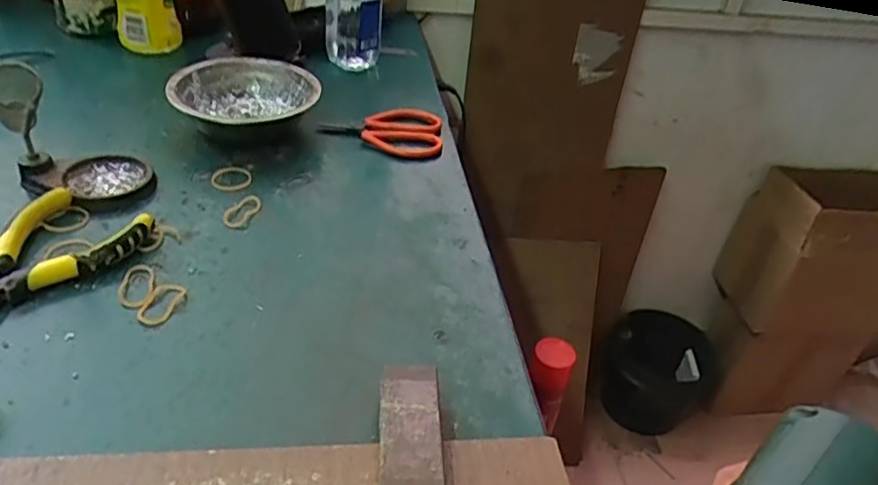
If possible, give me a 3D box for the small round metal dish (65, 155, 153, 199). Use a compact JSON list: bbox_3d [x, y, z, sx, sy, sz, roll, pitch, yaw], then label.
[{"bbox_3d":[-0.257,-0.051,0.487,0.059,0.009,0.065,-17,43,-29],"label":"small round metal dish"}]

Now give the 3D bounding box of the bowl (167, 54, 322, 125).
[{"bbox_3d":[-0.174,-0.123,0.570,0.122,0.046,0.122,5,37,-4],"label":"bowl"}]

